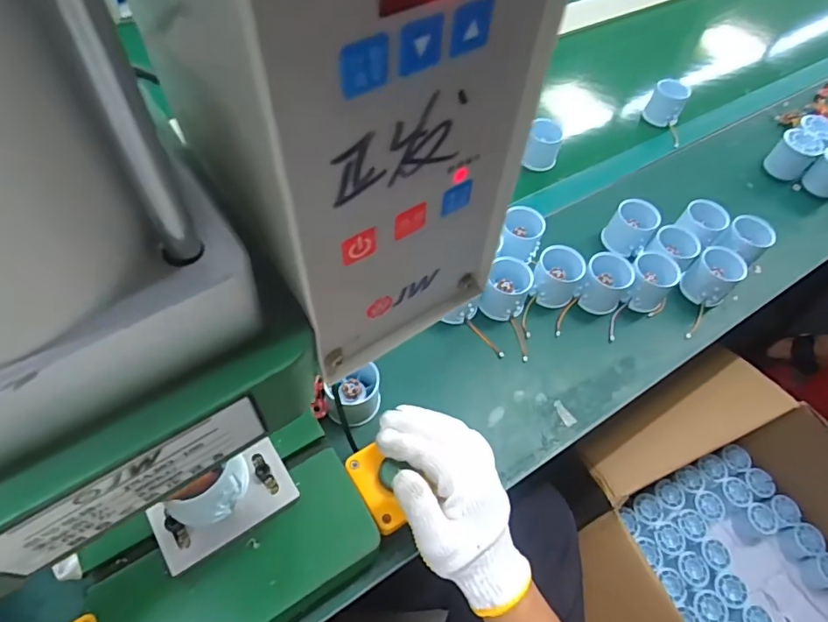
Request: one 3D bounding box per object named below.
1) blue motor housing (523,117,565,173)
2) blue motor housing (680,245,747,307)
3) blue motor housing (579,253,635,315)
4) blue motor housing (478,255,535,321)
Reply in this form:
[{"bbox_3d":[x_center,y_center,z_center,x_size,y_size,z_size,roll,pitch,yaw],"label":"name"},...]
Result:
[{"bbox_3d":[0.188,-0.242,0.754,0.051,0.055,0.047,14,56,3],"label":"blue motor housing"},{"bbox_3d":[0.361,-0.042,0.623,0.060,0.049,0.053,-35,67,-25],"label":"blue motor housing"},{"bbox_3d":[0.220,-0.031,0.596,0.053,0.051,0.054,3,57,-4],"label":"blue motor housing"},{"bbox_3d":[0.105,-0.023,0.582,0.048,0.052,0.050,3,57,-4],"label":"blue motor housing"}]

